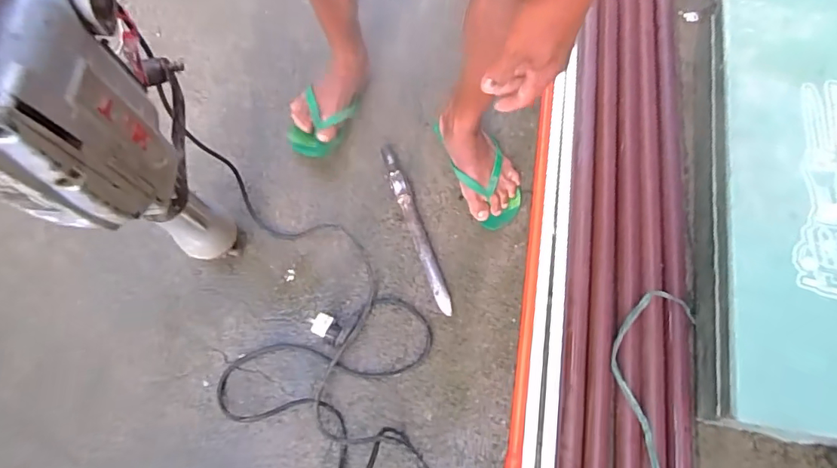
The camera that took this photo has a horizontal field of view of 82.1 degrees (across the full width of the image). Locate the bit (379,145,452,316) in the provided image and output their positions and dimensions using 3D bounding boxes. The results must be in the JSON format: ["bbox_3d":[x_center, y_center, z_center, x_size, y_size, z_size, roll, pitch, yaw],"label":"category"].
[{"bbox_3d":[-0.008,-0.016,0.892,0.029,0.028,0.340,-18,74,-7],"label":"bit"}]

